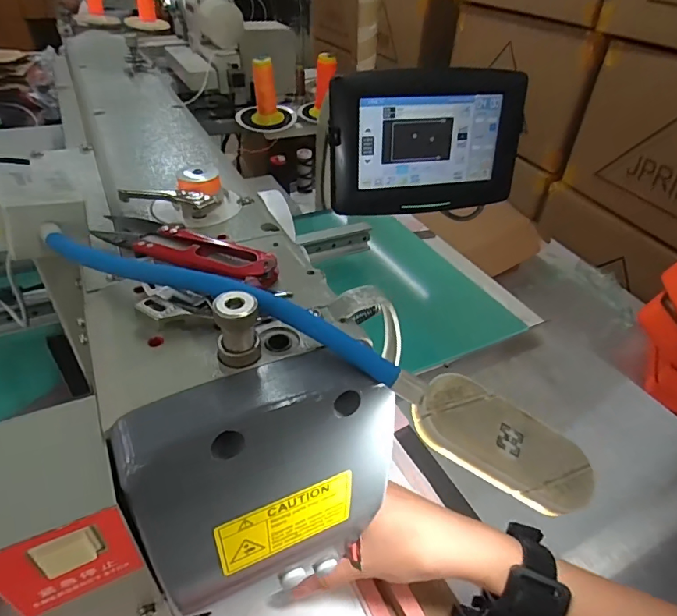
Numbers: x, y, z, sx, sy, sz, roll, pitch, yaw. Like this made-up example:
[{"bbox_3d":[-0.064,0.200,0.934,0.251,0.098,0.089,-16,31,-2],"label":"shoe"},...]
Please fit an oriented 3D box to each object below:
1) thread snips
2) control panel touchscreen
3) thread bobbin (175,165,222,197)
[{"bbox_3d":[-0.081,-0.032,0.241,0.121,0.014,0.028,23,43,22],"label":"thread snips"},{"bbox_3d":[0.097,-0.171,0.486,0.211,0.137,0.032,-8,40,-14],"label":"control panel touchscreen"},{"bbox_3d":[-0.084,-0.076,0.278,0.024,0.012,0.018,-20,45,-27],"label":"thread bobbin"}]

